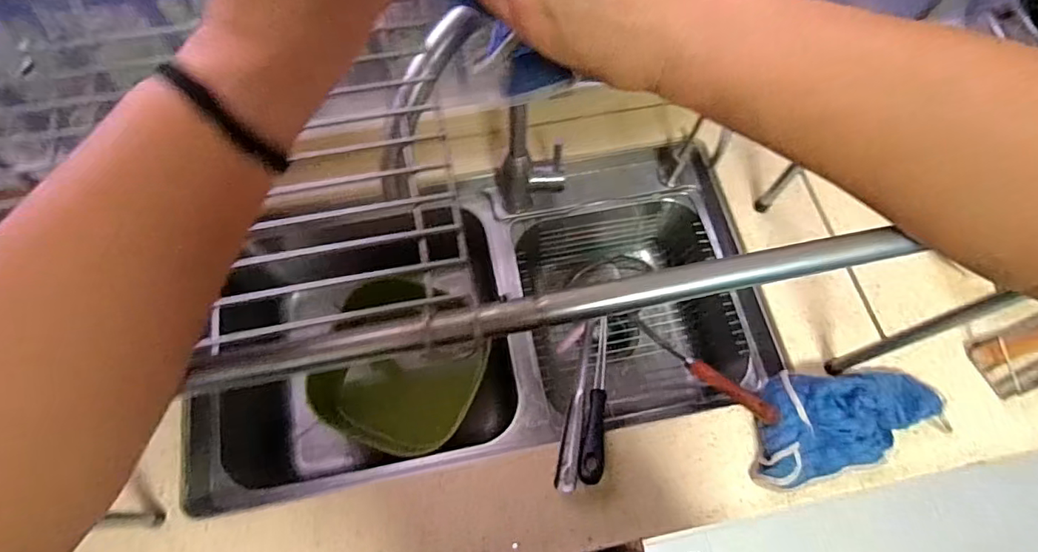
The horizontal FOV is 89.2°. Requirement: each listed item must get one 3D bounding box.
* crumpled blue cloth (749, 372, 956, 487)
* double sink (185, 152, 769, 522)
[{"bbox_3d":[0.406,0.183,0.643,0.233,0.049,0.127,-1,68,-1],"label":"crumpled blue cloth"},{"bbox_3d":[-0.060,0.055,0.831,0.790,0.275,0.442,-12,69,-5],"label":"double sink"}]

